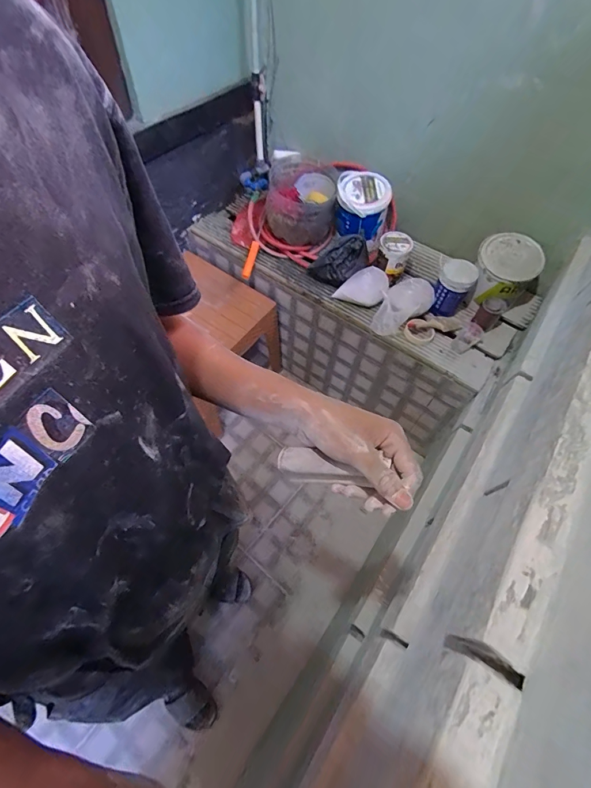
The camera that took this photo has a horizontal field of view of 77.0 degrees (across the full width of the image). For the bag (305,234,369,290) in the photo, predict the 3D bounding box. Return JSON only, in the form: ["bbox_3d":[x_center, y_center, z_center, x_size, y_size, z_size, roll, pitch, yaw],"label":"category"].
[{"bbox_3d":[0.144,-0.447,1.251,0.188,0.134,0.104,13,60,4],"label":"bag"}]

